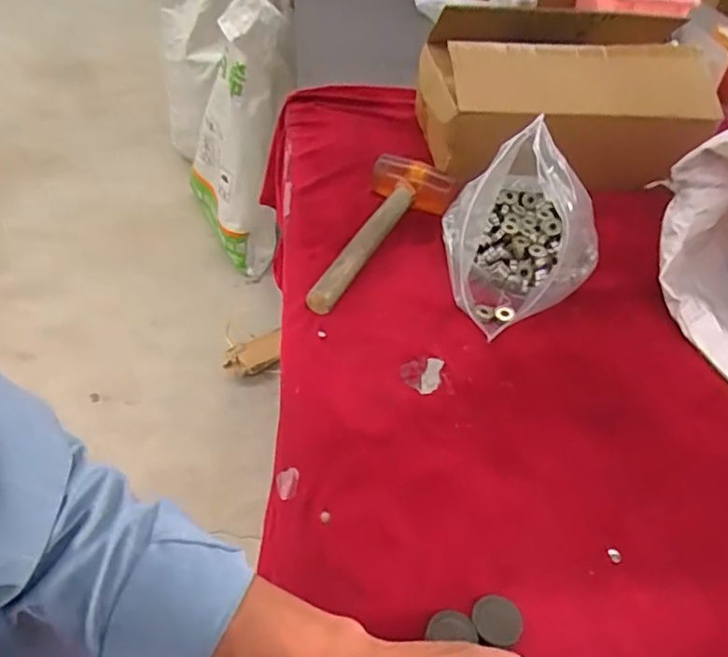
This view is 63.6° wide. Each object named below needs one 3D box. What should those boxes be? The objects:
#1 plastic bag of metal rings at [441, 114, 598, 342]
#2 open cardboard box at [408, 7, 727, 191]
[{"bbox_3d":[0.176,-0.122,0.637,0.172,0.156,0.199,-7,45,-14],"label":"plastic bag of metal rings"},{"bbox_3d":[0.265,-0.321,0.812,0.347,0.147,0.227,1,44,-7],"label":"open cardboard box"}]

